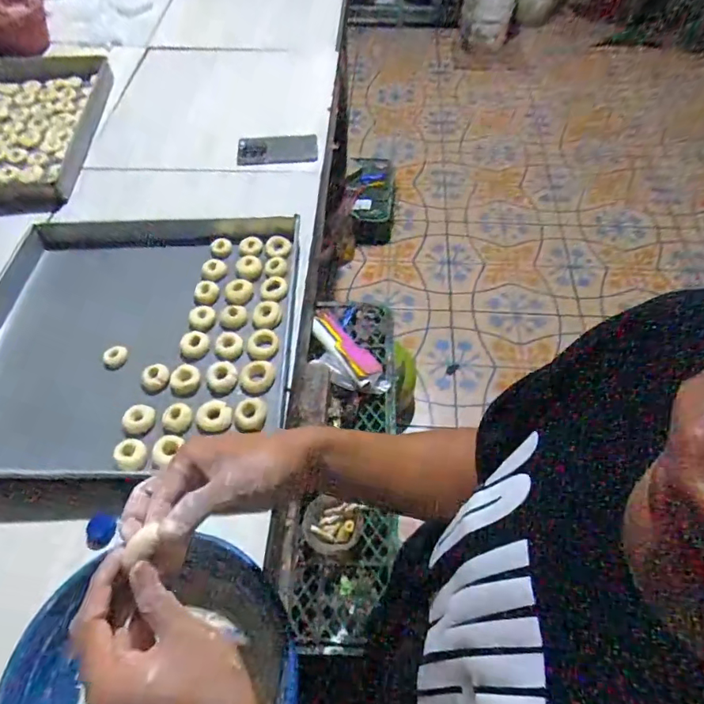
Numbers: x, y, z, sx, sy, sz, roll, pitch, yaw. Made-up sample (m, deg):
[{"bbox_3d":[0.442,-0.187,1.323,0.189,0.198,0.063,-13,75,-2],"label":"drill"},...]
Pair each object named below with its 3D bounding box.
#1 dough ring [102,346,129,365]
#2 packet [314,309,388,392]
[{"bbox_3d":[-0.345,0.004,0.697,0.035,0.011,0.034,-1,58,2],"label":"dough ring"},{"bbox_3d":[-0.009,-0.009,0.873,0.060,0.031,0.209,-32,62,-17],"label":"packet"}]

